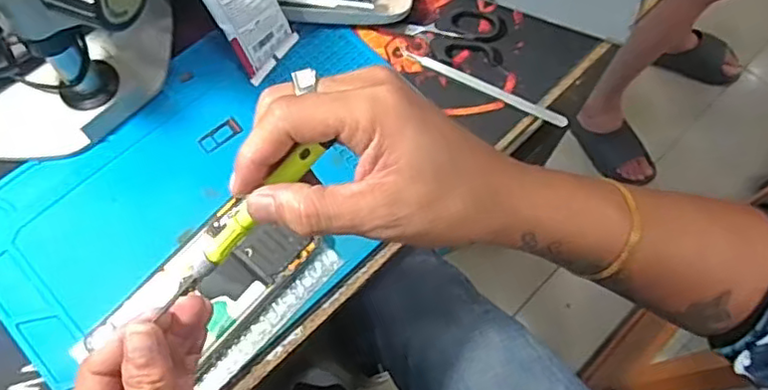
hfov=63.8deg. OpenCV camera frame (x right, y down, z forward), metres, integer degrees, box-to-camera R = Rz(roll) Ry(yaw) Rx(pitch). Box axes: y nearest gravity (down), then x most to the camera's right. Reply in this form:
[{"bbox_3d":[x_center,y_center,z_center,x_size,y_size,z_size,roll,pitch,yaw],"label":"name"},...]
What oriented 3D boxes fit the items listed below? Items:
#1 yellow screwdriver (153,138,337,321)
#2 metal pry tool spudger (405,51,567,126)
[{"bbox_3d":[-0.069,0.016,0.286,0.111,0.008,0.010,-45,74,11],"label":"yellow screwdriver"},{"bbox_3d":[0.081,-0.088,0.505,0.145,0.004,0.011,24,68,7],"label":"metal pry tool spudger"}]

